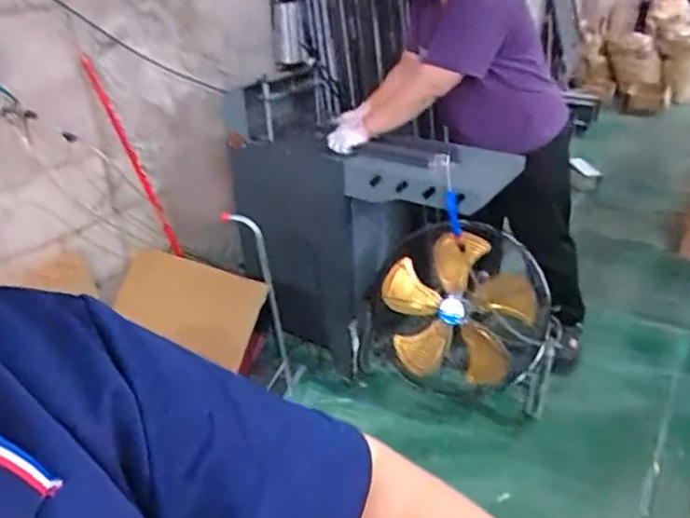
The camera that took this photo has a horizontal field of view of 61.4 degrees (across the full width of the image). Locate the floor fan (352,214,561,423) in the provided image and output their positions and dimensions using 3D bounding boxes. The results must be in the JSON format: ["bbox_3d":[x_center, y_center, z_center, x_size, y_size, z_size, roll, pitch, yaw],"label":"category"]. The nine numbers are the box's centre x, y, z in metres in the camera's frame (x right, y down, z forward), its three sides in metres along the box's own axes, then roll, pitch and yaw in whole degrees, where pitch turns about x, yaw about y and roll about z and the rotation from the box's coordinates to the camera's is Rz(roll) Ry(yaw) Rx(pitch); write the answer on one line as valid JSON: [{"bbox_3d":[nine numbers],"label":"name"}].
[{"bbox_3d":[0.339,0.175,1.804,0.610,0.492,0.265,7,30,16],"label":"floor fan"}]

